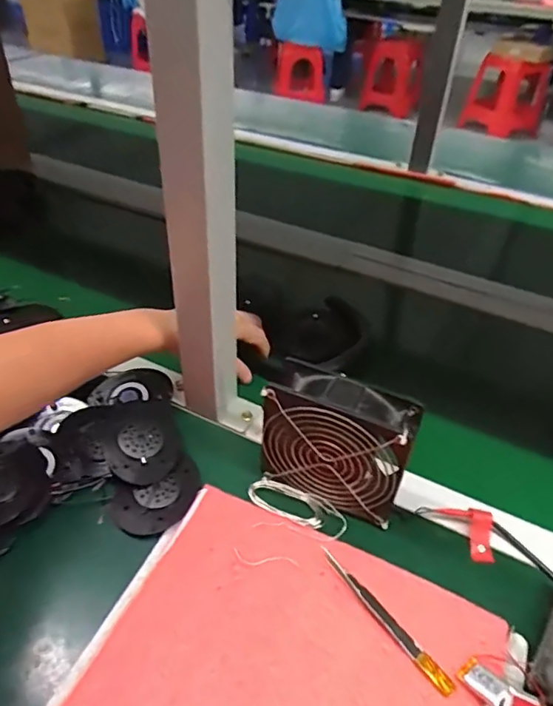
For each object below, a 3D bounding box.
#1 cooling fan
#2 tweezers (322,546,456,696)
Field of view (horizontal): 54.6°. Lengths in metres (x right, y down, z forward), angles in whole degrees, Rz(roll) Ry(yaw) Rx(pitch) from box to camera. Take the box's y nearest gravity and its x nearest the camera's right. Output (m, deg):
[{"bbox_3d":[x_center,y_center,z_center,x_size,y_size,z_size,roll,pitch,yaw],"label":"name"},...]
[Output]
[{"bbox_3d":[0.048,0.074,0.452,0.123,0.112,0.049,20,45,18],"label":"cooling fan"},{"bbox_3d":[0.079,0.193,0.397,0.011,0.007,0.127,-26,48,-30],"label":"tweezers"}]

